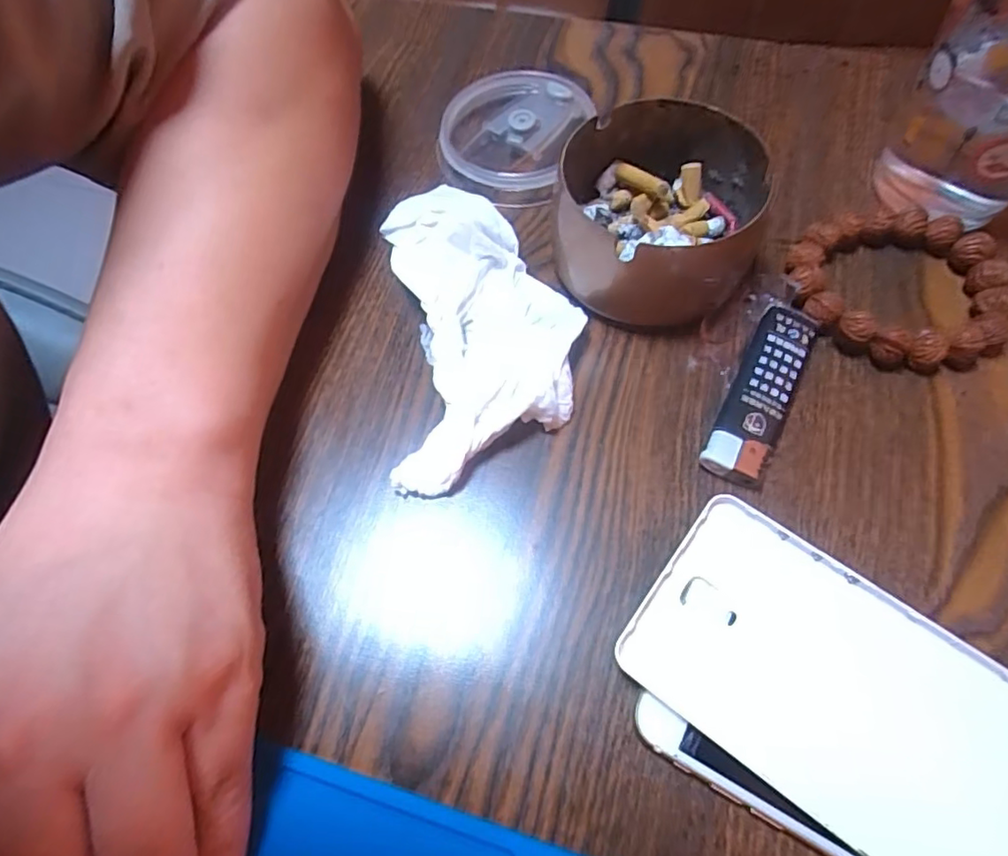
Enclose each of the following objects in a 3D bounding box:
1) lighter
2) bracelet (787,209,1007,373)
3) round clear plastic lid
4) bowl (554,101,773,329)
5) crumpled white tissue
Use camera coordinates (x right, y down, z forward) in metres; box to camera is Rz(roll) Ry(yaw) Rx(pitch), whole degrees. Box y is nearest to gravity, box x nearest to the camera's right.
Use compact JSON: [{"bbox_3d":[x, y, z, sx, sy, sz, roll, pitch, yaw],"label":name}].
[{"bbox_3d":[0.104,-0.015,0.241,0.024,0.011,0.082,26,68,14],"label":"lighter"},{"bbox_3d":[0.170,-0.060,0.258,0.086,0.015,0.074,-5,64,0],"label":"bracelet"},{"bbox_3d":[0.005,-0.153,0.311,0.067,0.017,0.075,22,67,12],"label":"round clear plastic lid"},{"bbox_3d":[0.066,-0.091,0.260,0.086,0.047,0.080,-1,64,2],"label":"bowl"},{"bbox_3d":[-0.009,-0.043,0.254,0.076,0.023,0.135,-6,64,0],"label":"crumpled white tissue"}]

